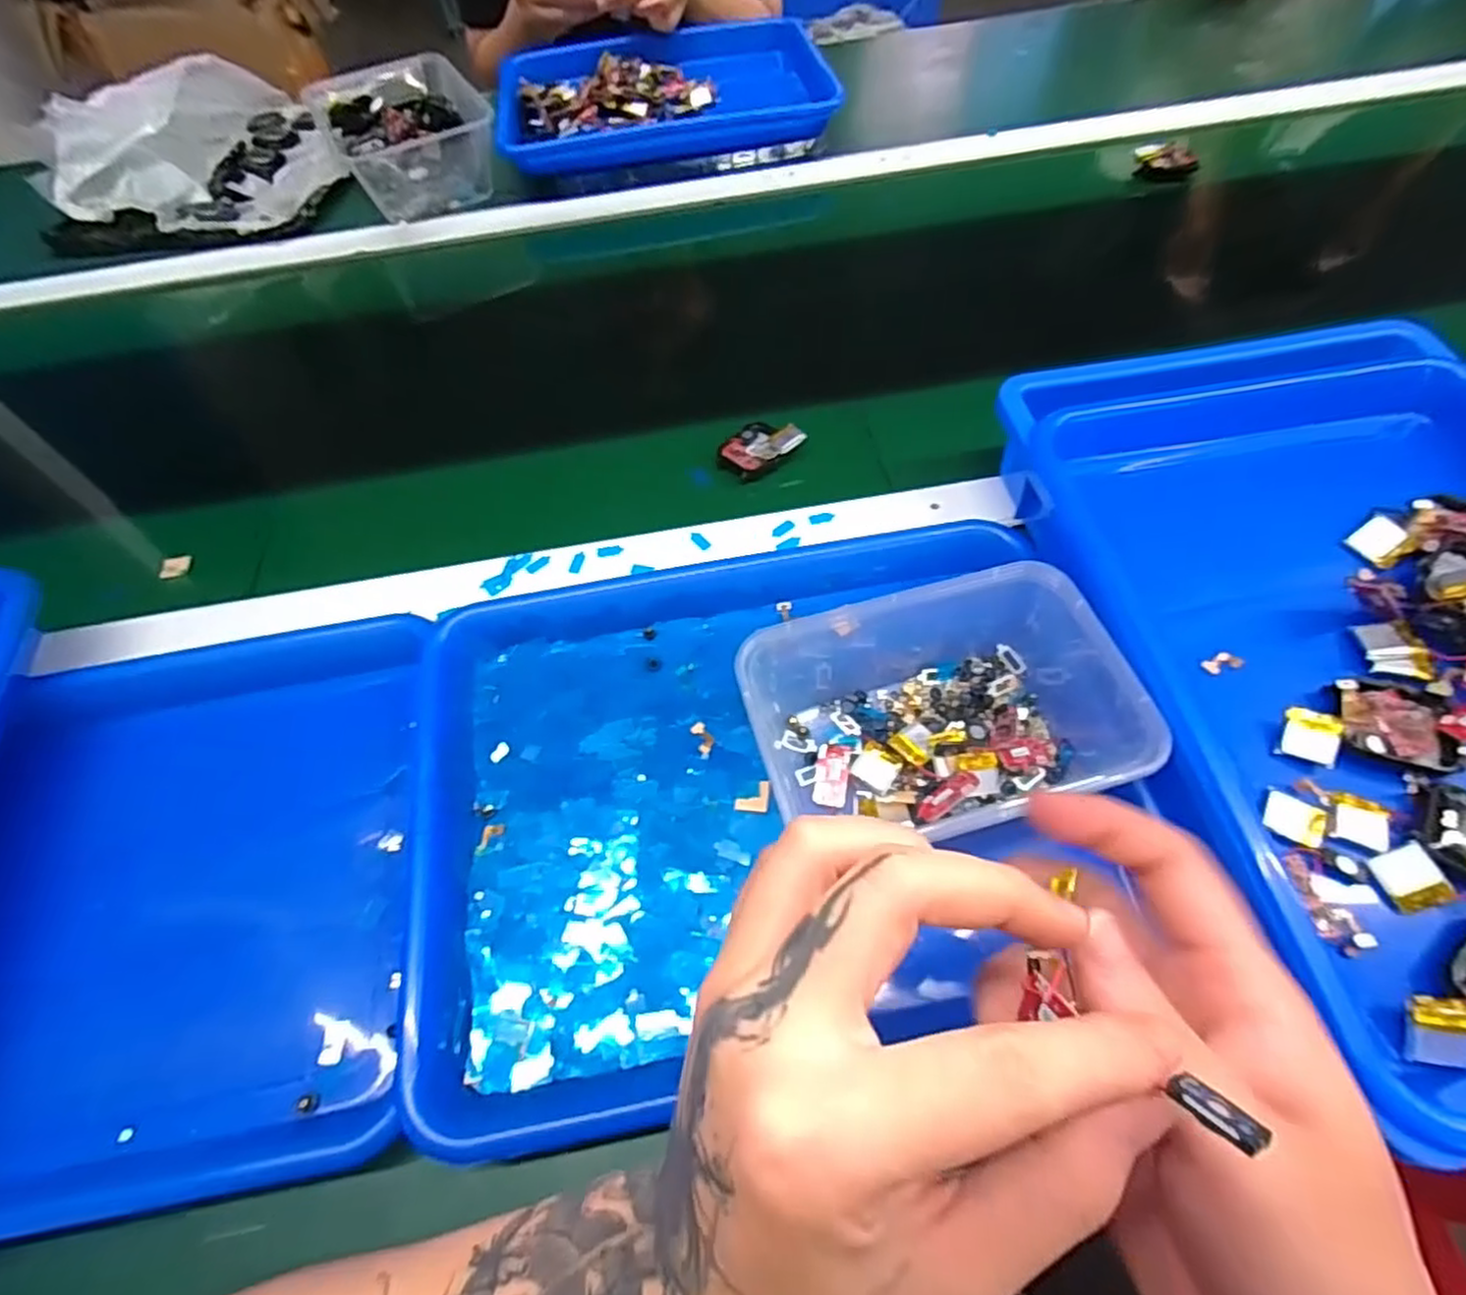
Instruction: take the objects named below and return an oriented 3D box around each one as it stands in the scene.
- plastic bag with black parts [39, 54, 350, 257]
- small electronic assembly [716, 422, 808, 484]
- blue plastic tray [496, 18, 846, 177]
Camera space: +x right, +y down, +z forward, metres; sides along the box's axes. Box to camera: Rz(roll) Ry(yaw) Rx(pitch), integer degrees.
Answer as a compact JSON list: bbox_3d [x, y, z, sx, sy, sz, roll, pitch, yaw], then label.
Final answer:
[{"bbox_3d":[-0.533,-0.504,0.696,0.256,0.088,0.275,-11,59,-3],"label":"plastic bag with black parts"},{"bbox_3d":[0.016,-0.133,0.465,0.046,0.017,0.044,-41,64,-19],"label":"small electronic assembly"},{"bbox_3d":[-0.069,-0.570,0.721,0.331,0.041,0.229,-8,58,-1],"label":"blue plastic tray"}]

